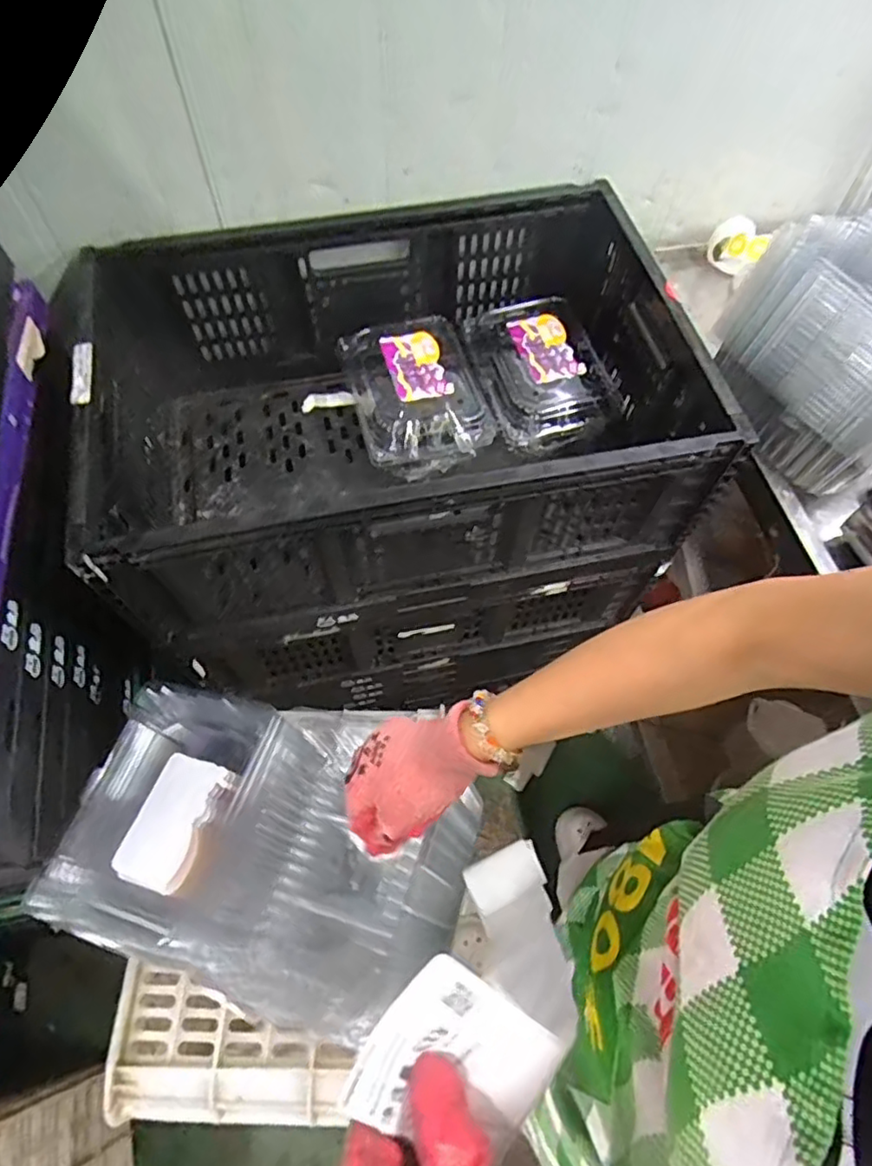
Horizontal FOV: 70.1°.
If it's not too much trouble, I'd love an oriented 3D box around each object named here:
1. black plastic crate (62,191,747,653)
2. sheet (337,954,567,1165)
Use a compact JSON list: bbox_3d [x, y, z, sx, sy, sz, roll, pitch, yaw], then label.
[{"bbox_3d":[-0.041,-0.204,0.721,0.600,0.239,0.430,-11,63,-7],"label":"black plastic crate"},{"bbox_3d":[0.010,0.173,0.221,0.068,0.009,0.057,39,86,-9],"label":"sheet"}]

